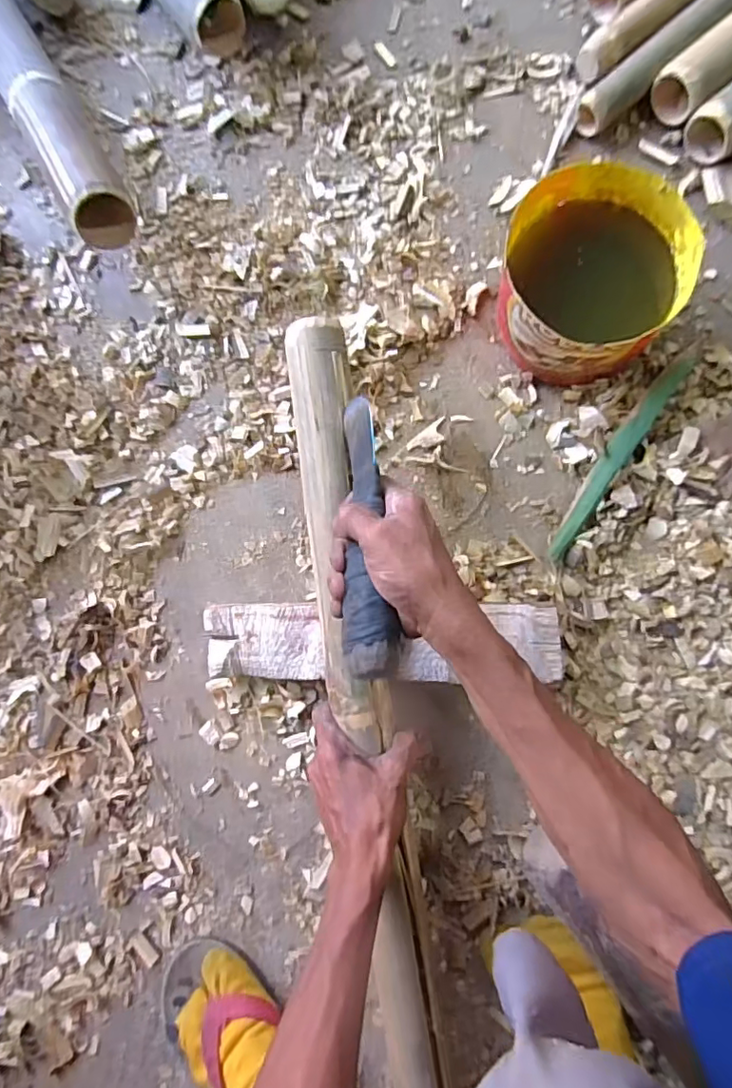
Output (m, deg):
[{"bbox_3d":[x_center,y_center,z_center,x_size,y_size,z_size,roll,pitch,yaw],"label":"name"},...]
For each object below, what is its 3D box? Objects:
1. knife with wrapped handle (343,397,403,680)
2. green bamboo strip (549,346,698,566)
[{"bbox_3d":[-0.001,-0.013,0.384,0.035,0.032,0.204,-5,69,5],"label":"knife with wrapped handle"},{"bbox_3d":[0.234,-0.088,0.512,0.023,0.024,0.231,33,89,7],"label":"green bamboo strip"}]

